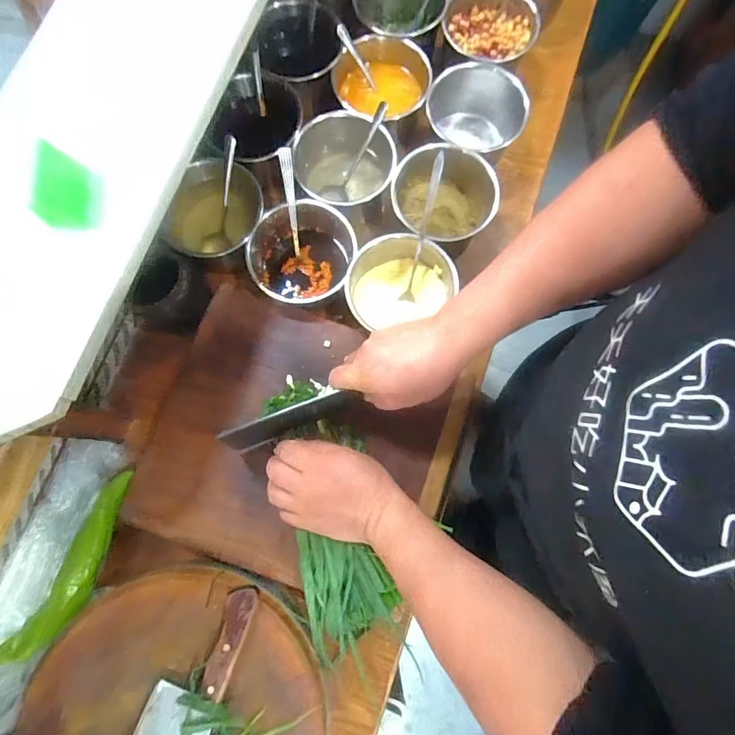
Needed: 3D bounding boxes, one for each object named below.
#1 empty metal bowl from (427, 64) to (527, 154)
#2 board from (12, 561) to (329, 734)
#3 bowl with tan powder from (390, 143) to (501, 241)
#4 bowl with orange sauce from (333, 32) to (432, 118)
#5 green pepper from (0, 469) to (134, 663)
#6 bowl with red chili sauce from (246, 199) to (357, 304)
[{"bbox_3d":[0.154,-0.353,0.638,0.137,0.085,0.125,0,78,0],"label":"empty metal bowl"},{"bbox_3d":[-0.196,0.367,0.455,0.285,0.059,0.300,0,78,0],"label":"board"},{"bbox_3d":[0.105,-0.221,0.599,0.144,0.074,0.130,-5,78,-1],"label":"bowl with tan powder"},{"bbox_3d":[0.022,-0.390,0.637,0.132,0.070,0.126,0,78,0],"label":"bowl with orange sauce"},{"bbox_3d":[-0.336,0.234,0.524,0.060,0.035,0.224,27,79,5],"label":"green pepper"},{"bbox_3d":[-0.083,-0.141,0.582,0.123,0.069,0.132,0,78,0],"label":"bowl with red chili sauce"}]

